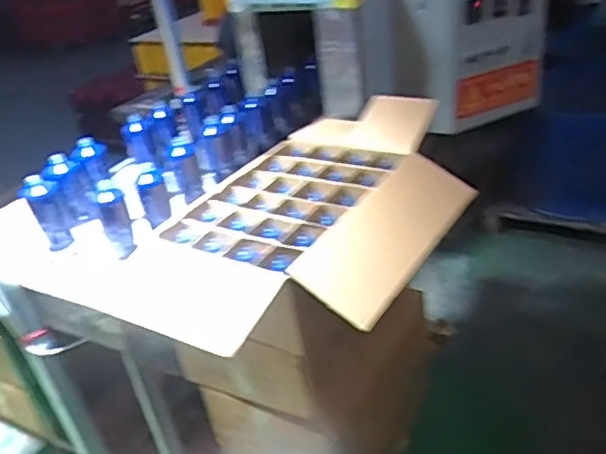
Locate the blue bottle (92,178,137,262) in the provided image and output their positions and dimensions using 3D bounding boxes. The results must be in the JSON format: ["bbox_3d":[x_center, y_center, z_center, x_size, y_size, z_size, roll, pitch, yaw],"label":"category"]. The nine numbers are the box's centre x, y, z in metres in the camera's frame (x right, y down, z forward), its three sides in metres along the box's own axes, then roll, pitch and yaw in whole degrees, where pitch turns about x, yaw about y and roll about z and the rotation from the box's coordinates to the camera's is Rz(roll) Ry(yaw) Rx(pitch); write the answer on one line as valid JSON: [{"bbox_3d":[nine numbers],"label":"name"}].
[{"bbox_3d":[-0.434,-0.017,1.432,0.066,0.180,0.051,-2,19,39],"label":"blue bottle"}]

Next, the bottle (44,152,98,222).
[{"bbox_3d":[-0.603,-0.105,1.607,0.070,0.206,0.088,-25,32,-3],"label":"bottle"}]

